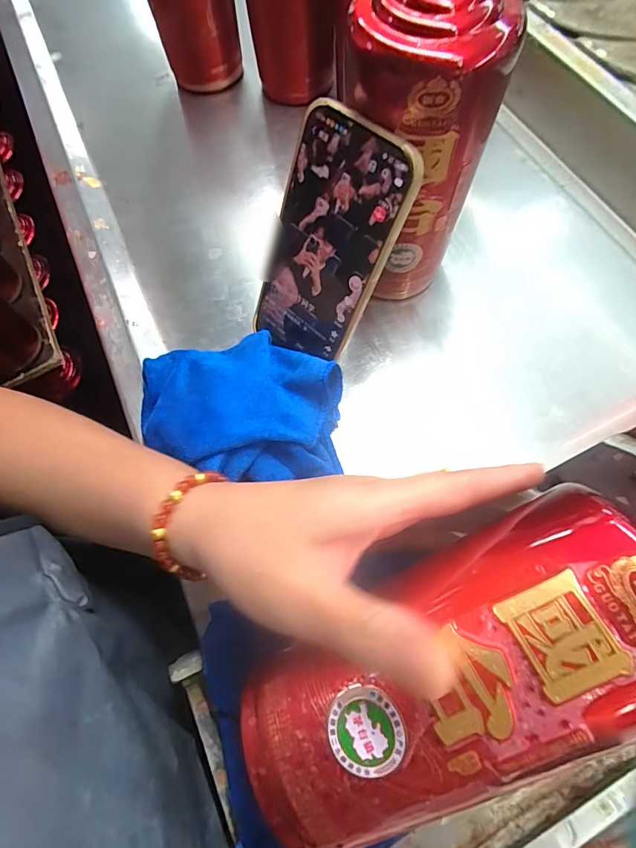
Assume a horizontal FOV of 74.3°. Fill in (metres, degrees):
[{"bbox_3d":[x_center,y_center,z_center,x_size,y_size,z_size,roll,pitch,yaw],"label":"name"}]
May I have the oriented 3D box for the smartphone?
[{"bbox_3d":[0.003,-0.102,0.258,0.075,0.146,0.006,39,48,13],"label":"smartphone"}]

